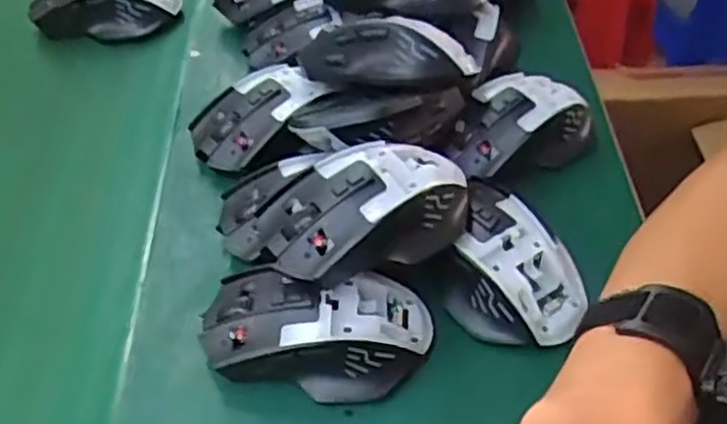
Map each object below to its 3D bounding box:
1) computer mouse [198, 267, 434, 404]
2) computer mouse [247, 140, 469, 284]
[{"bbox_3d":[-0.024,0.060,0.394,0.114,0.046,0.063,2,49,4],"label":"computer mouse"},{"bbox_3d":[0.004,0.003,0.402,0.113,0.056,0.059,-26,53,-19],"label":"computer mouse"}]

